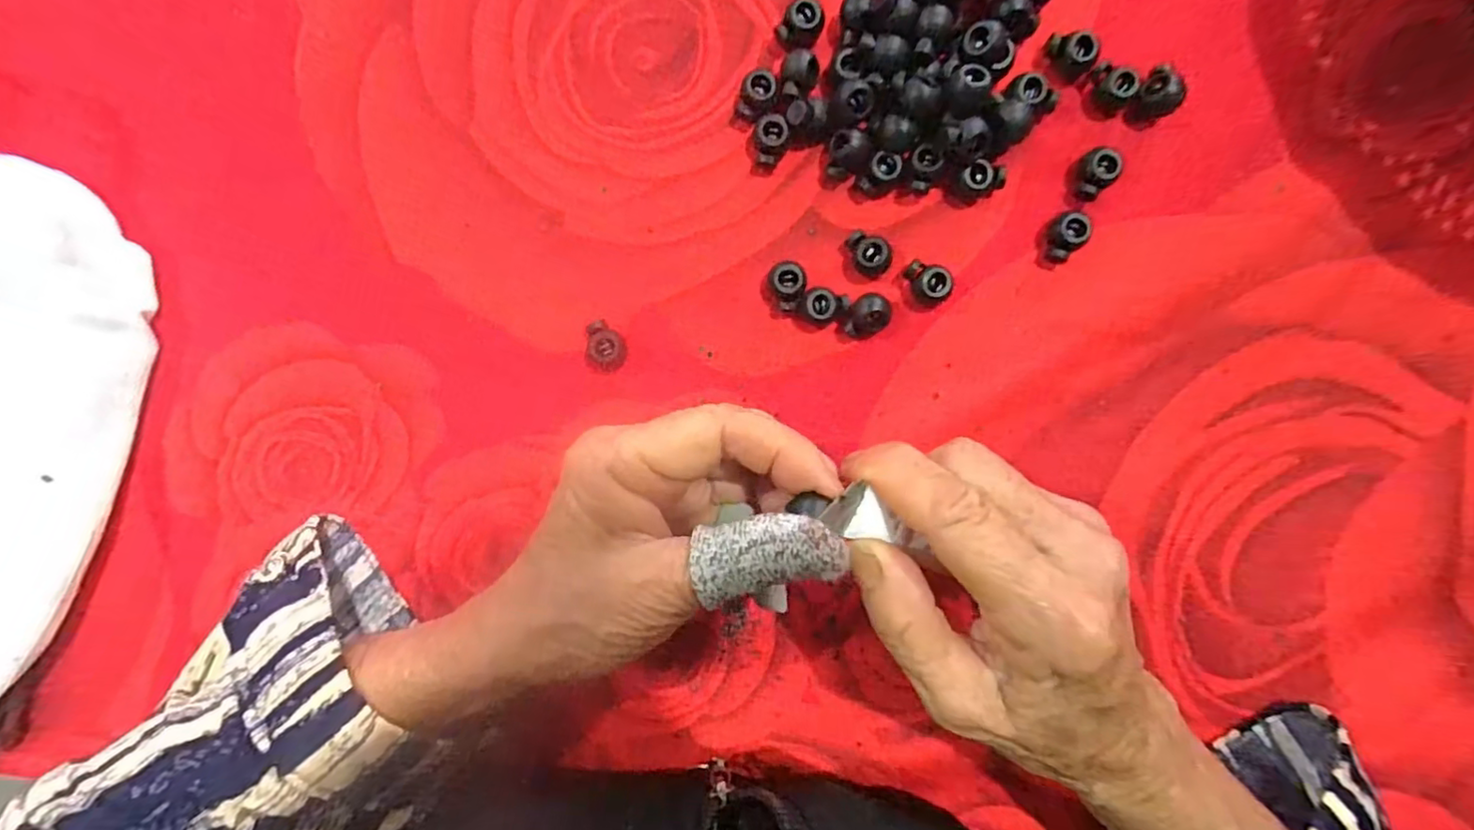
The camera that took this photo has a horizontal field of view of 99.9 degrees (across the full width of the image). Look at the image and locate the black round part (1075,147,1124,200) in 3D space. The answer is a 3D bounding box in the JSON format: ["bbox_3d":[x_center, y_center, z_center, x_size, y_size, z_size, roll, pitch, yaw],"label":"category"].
[{"bbox_3d":[0.139,-0.092,0.240,0.011,0.012,0.018,12,94,-2],"label":"black round part"}]

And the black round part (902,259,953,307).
[{"bbox_3d":[0.075,-0.052,0.242,0.013,0.012,0.018,-25,94,1],"label":"black round part"}]

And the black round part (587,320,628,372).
[{"bbox_3d":[-0.053,-0.028,0.248,0.015,0.011,0.021,-20,94,1],"label":"black round part"}]

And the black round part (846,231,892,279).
[{"bbox_3d":[0.052,-0.063,0.245,0.018,0.013,0.015,17,93,-2],"label":"black round part"}]

